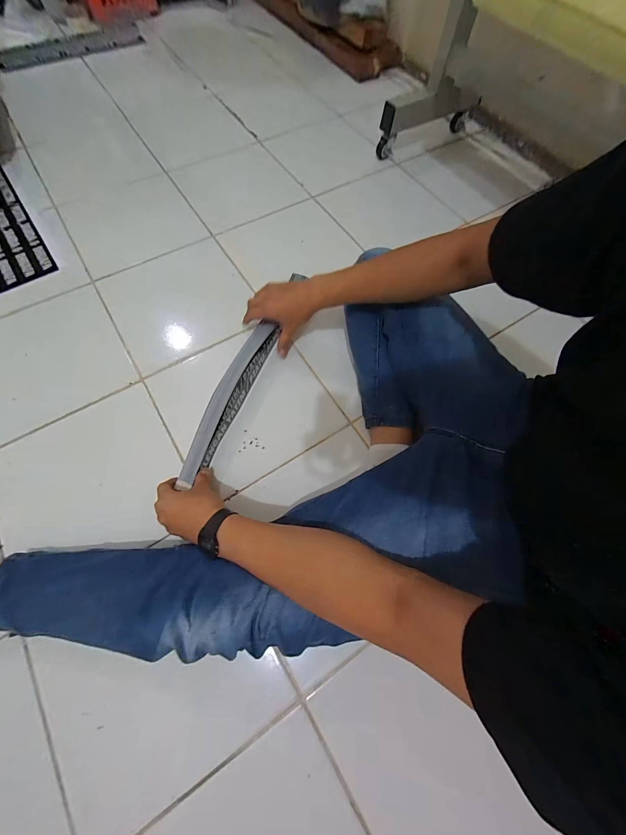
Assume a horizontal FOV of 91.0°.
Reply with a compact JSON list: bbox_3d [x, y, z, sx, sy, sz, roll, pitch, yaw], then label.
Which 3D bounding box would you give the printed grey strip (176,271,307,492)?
[{"bbox_3d":[-0.132,-0.090,0.592,0.044,0.034,0.455,21,70,7],"label":"printed grey strip"}]

